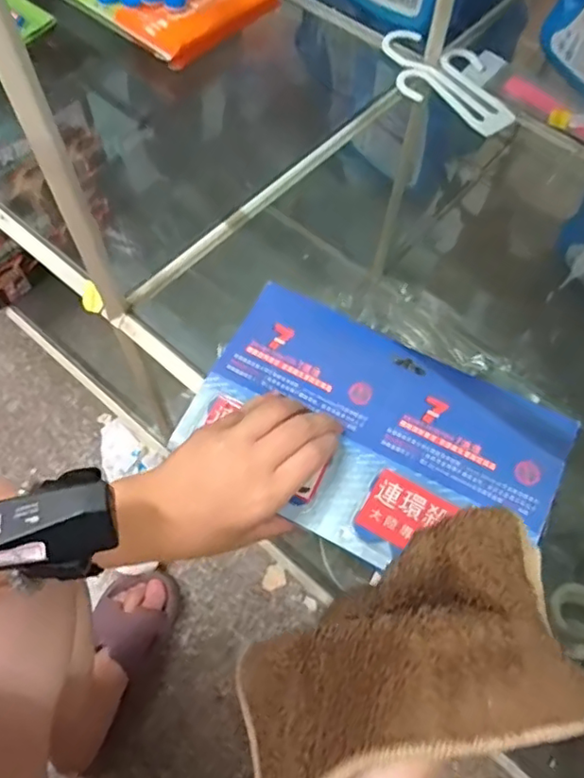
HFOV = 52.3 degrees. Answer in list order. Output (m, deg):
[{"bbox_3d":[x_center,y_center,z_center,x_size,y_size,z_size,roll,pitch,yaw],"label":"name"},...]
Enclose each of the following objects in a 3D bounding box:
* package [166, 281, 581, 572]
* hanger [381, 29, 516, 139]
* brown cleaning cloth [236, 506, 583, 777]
[{"bbox_3d":[0.052,0.030,0.395,0.236,0.015,0.147,26,64,11],"label":"package"},{"bbox_3d":[0.146,-0.298,0.569,0.152,0.021,0.081,41,63,16],"label":"hanger"},{"bbox_3d":[0.046,0.153,0.319,0.069,0.204,0.129,37,26,-13],"label":"brown cleaning cloth"}]

